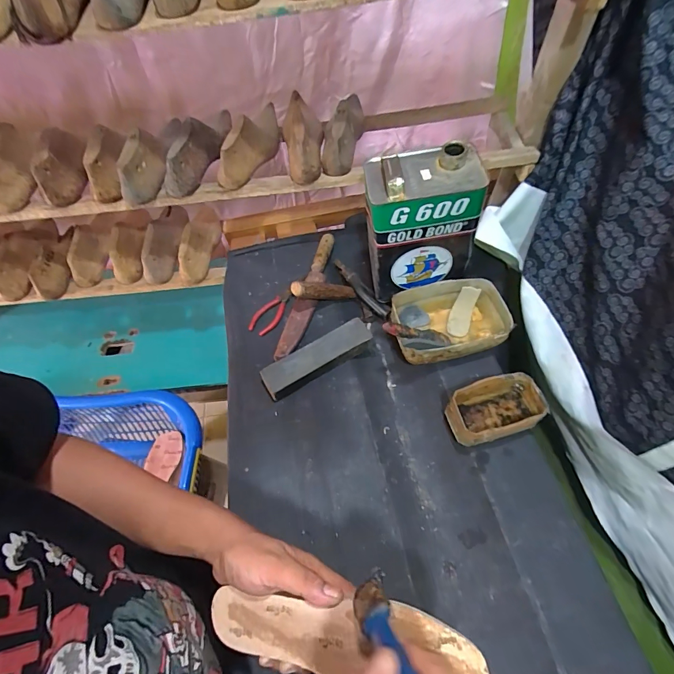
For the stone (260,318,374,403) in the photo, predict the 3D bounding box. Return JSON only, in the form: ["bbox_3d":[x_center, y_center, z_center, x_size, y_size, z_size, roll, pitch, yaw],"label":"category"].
[{"bbox_3d":[-0.032,0.038,0.634,0.194,0.041,0.053,-29,61,-15],"label":"stone"}]

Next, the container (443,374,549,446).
[{"bbox_3d":[0.230,0.113,0.551,0.134,0.074,0.079,-13,58,-6],"label":"container"}]

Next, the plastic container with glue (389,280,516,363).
[{"bbox_3d":[0.186,-0.025,0.624,0.199,0.084,0.127,-11,58,-5],"label":"plastic container with glue"}]

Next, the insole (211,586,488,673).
[{"bbox_3d":[-0.004,0.253,0.301,0.237,0.034,0.069,-2,57,17],"label":"insole"}]

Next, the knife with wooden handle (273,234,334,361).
[{"bbox_3d":[-0.053,-0.087,0.706,0.042,0.020,0.288,15,60,11],"label":"knife with wooden handle"}]

